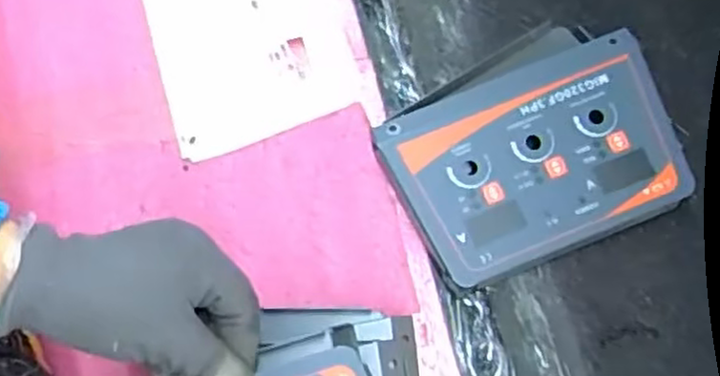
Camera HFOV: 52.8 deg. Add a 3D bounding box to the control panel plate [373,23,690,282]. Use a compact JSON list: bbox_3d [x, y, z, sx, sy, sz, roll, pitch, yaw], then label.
[{"bbox_3d":[0.123,-0.022,0.499,0.188,0.011,0.127,-22,77,-4],"label":"control panel plate"}]

